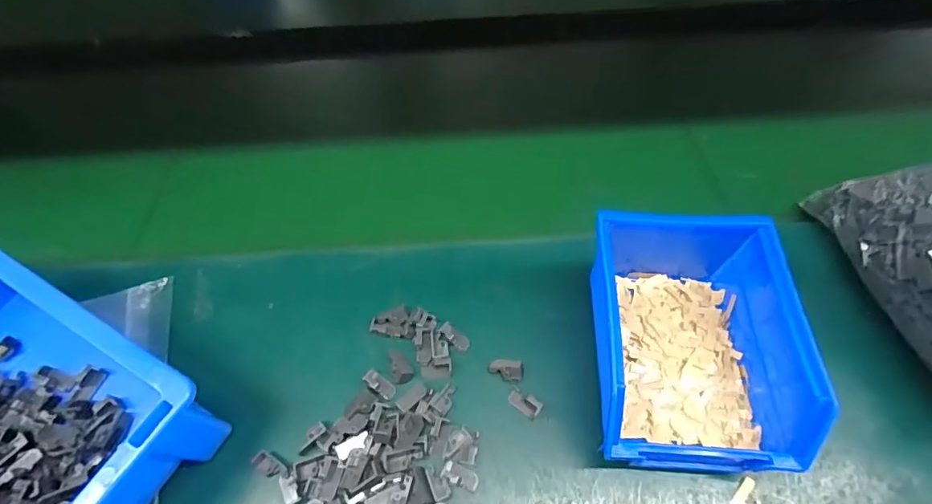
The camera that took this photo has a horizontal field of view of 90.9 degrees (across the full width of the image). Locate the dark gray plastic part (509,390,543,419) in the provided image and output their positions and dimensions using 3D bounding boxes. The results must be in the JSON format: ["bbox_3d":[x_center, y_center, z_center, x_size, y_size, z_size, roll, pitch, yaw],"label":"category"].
[{"bbox_3d":[0.037,0.097,0.293,0.021,0.012,0.009,27,61,19],"label":"dark gray plastic part"}]

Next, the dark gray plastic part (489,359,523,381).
[{"bbox_3d":[0.027,0.079,0.304,0.021,0.010,0.012,1,56,2],"label":"dark gray plastic part"}]

